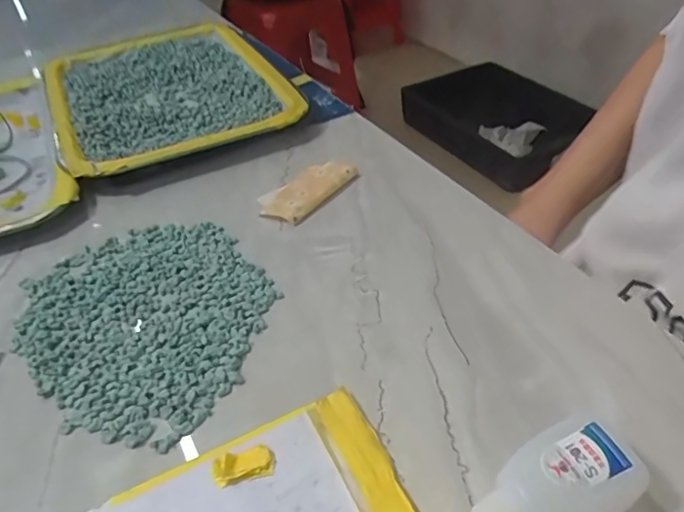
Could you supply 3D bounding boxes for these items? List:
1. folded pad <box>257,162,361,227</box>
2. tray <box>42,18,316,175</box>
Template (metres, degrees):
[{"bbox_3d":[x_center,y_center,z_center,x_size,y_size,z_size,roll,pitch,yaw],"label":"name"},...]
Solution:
[{"bbox_3d":[-0.025,-0.047,0.386,0.041,0.006,0.074,24,48,32],"label":"folded pad"},{"bbox_3d":[-0.157,-0.151,0.501,0.188,0.025,0.273,-16,42,-14],"label":"tray"}]

